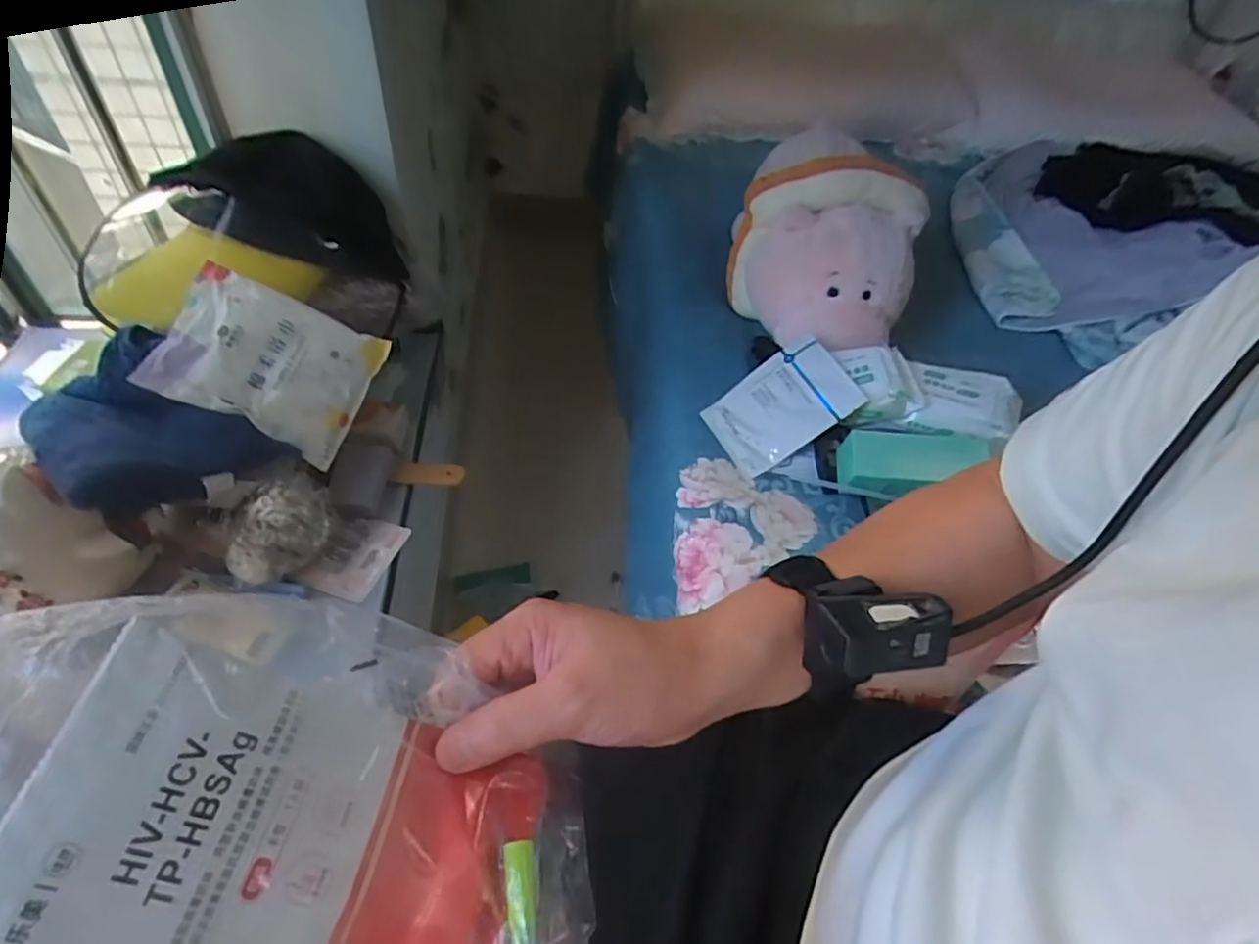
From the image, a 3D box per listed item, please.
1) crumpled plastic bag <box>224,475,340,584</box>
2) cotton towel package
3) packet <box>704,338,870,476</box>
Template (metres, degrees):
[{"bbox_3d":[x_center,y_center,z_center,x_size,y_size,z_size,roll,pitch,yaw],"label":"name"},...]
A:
[{"bbox_3d":[-0.372,0.058,0.703,0.105,0.079,0.092,-14,50,-18],"label":"crumpled plastic bag"},{"bbox_3d":[-0.397,-0.121,0.733,0.201,0.034,0.159,28,67,-25],"label":"cotton towel package"},{"bbox_3d":[0.170,-0.075,0.748,0.154,0.014,0.110,-35,64,10],"label":"packet"}]

